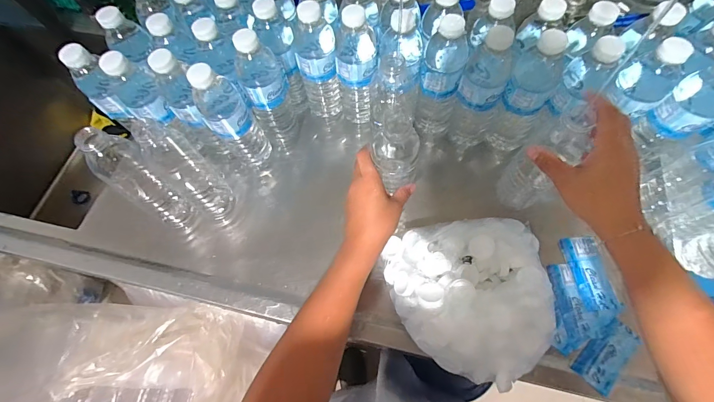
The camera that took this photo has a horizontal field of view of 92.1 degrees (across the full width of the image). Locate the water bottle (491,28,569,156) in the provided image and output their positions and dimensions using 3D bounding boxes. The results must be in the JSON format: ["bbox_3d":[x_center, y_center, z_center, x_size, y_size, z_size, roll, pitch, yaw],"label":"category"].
[{"bbox_3d":[0.243,-0.140,0.495,0.067,0.198,0.060,31,70,16],"label":"water bottle"}]

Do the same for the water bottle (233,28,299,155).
[{"bbox_3d":[-0.136,-0.159,0.532,0.068,0.212,0.056,-20,65,-6],"label":"water bottle"}]

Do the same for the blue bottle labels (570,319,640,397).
[{"bbox_3d":[0.322,0.197,0.442,0.095,0.011,0.045,-40,69,-15],"label":"blue bottle labels"}]

